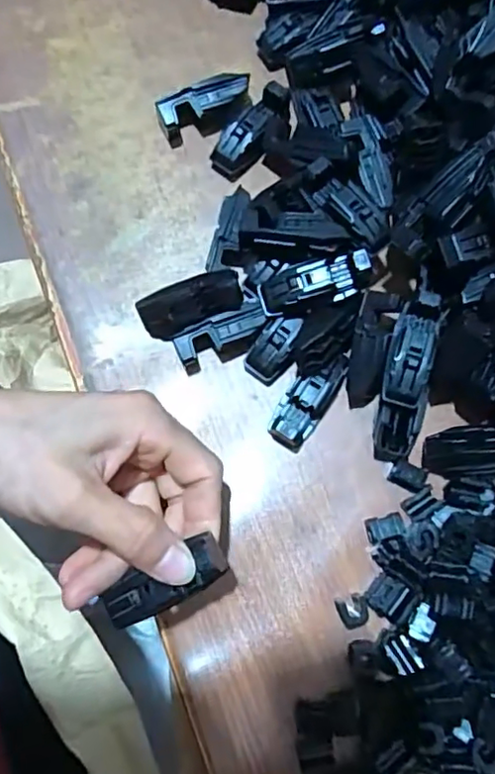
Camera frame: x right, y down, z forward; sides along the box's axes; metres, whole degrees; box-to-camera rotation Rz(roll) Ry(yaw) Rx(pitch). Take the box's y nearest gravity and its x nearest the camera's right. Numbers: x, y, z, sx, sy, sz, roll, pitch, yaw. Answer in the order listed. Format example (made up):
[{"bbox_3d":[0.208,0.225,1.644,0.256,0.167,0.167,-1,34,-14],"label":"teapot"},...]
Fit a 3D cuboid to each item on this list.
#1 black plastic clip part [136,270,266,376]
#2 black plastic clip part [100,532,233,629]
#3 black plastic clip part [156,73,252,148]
[{"bbox_3d":[-0.022,-0.033,0.291,0.054,0.025,0.041,-23,79,-5],"label":"black plastic clip part"},{"bbox_3d":[-0.033,0.078,0.231,0.054,0.008,0.018,-30,80,9],"label":"black plastic clip part"},{"bbox_3d":[-0.023,-0.151,0.317,0.050,0.022,0.018,-22,79,-4],"label":"black plastic clip part"}]

